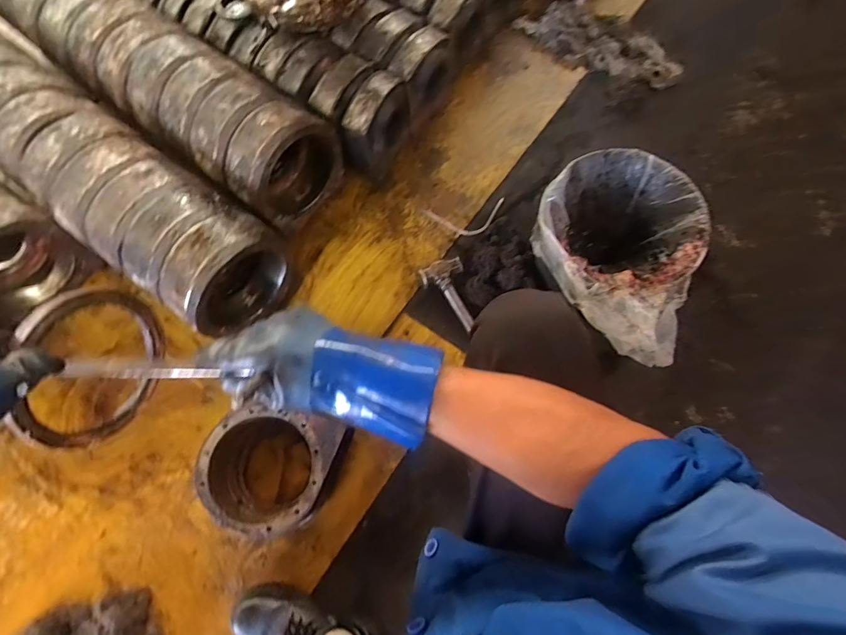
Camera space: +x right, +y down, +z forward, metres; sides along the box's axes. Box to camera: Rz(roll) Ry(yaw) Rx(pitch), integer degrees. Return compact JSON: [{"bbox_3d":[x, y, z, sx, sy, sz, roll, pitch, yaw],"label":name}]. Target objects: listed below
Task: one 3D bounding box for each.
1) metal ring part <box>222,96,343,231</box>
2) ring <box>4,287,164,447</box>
[{"bbox_3d":[-0.297,-0.321,0.928,0.112,0.261,0.232,39,76,10],"label":"metal ring part"},{"bbox_3d":[-0.333,0.050,0.437,0.016,0.150,0.158,8,95,13],"label":"ring"}]

